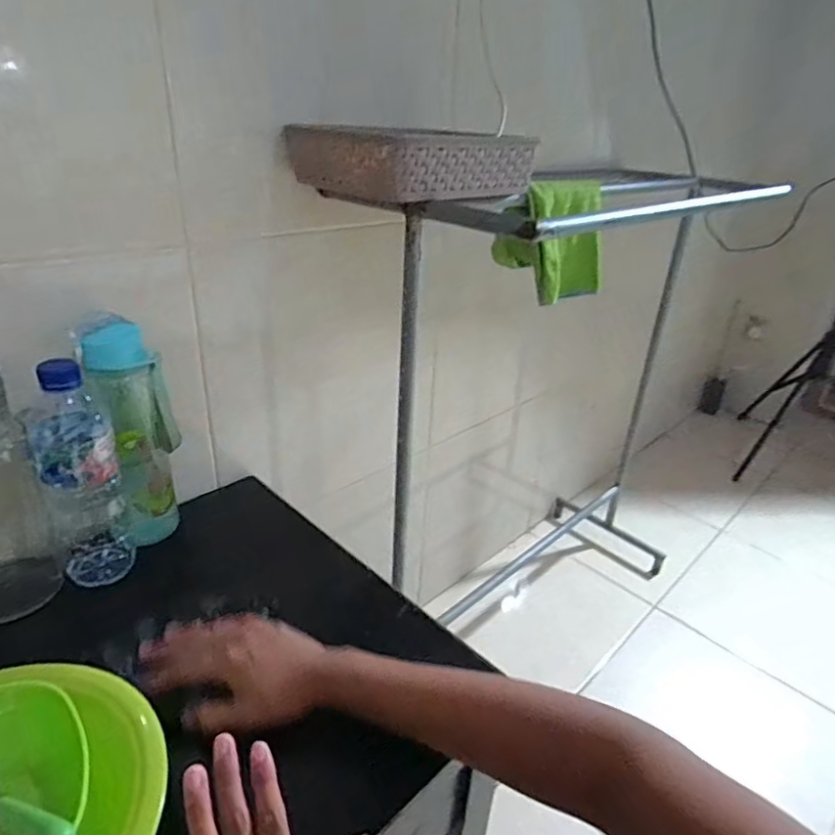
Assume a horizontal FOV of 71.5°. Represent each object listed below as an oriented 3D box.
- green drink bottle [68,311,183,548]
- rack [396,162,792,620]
[{"bbox_3d":[-0.278,0.019,0.580,0.069,0.231,0.069,-8,29,-22],"label":"green drink bottle"},{"bbox_3d":[0.227,0.037,1.051,0.330,0.872,0.813,25,34,36],"label":"rack"}]

